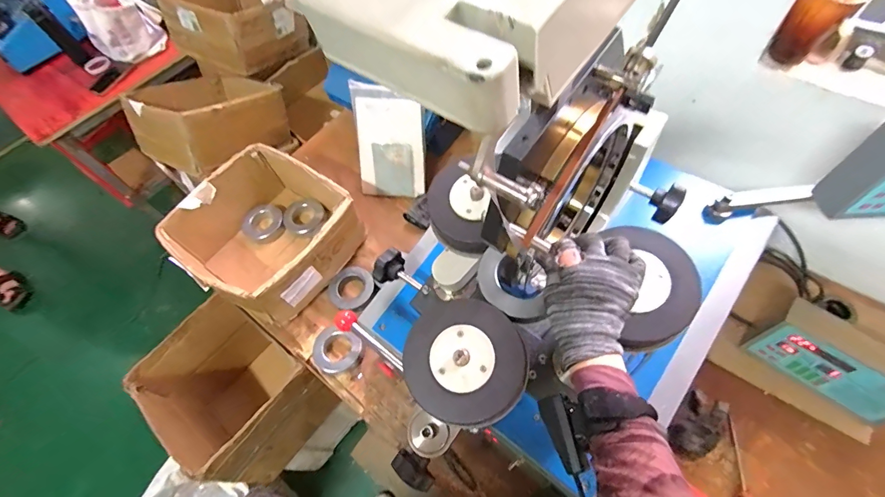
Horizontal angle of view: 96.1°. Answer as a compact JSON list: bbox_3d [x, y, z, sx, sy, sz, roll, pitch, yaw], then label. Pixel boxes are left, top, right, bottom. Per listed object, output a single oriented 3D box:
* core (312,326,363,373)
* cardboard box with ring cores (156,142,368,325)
[{"bbox_3d":[-0.228,0.219,0.867,0.106,0.042,0.099,8,62,9],"label":"core"},{"bbox_3d":[-0.410,-0.029,0.955,0.344,0.189,0.344,23,65,16],"label":"cardboard box with ring cores"}]

